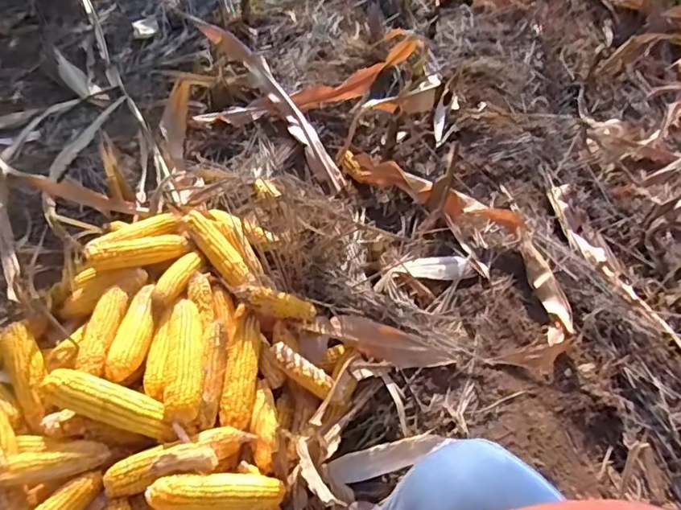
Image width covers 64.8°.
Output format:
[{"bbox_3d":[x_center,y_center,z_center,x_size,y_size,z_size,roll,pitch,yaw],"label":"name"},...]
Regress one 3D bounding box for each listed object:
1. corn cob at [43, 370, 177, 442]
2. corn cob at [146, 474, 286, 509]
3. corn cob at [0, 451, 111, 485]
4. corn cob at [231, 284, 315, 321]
[{"bbox_3d":[-0.338,0.221,0.796,0.200,0.042,0.054,27,45,-13],"label":"corn cob"},{"bbox_3d":[-0.173,0.335,0.753,0.184,0.046,0.046,9,44,-22],"label":"corn cob"},{"bbox_3d":[-0.405,0.293,0.751,0.145,0.034,0.049,-3,47,-9],"label":"corn cob"},{"bbox_3d":[-0.114,0.088,0.973,0.154,0.046,0.037,20,42,-25],"label":"corn cob"}]

